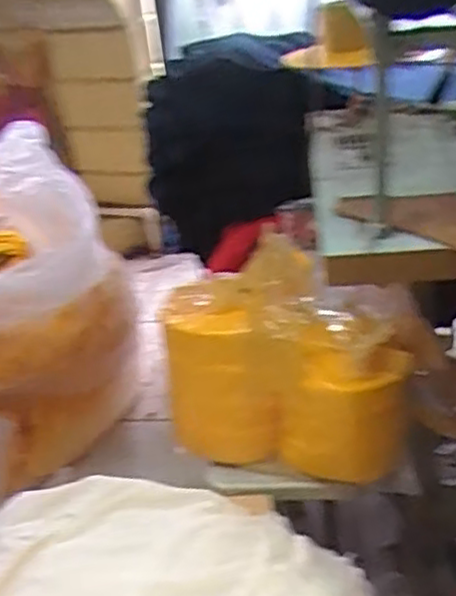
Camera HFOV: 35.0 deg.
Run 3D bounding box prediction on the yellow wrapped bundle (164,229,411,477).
[{"bbox_3d":[0.073,0.075,0.884,0.281,0.215,0.164,5,34,20],"label":"yellow wrapped bundle"}]

